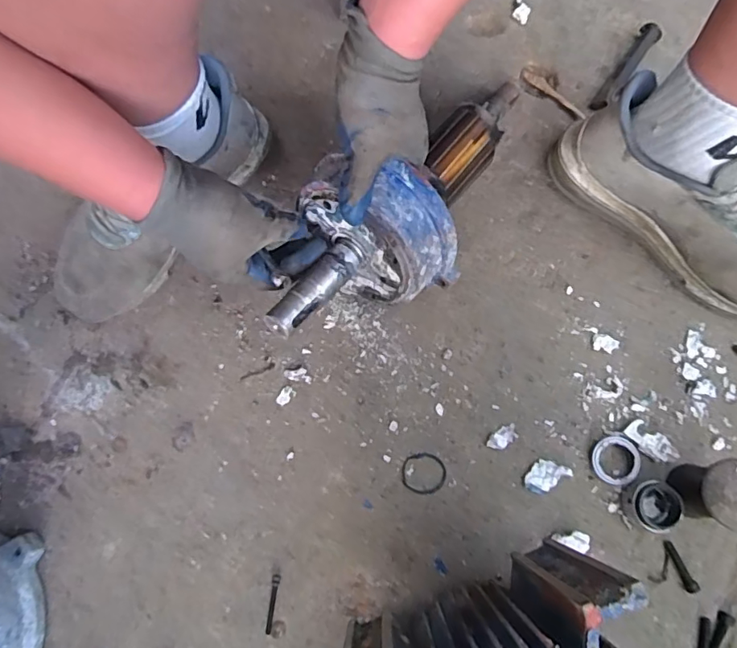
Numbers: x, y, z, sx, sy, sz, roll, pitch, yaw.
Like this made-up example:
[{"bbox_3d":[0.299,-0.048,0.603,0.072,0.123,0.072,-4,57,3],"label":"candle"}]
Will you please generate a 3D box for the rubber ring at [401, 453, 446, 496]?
[{"bbox_3d":[0.056,0.151,0.521,0.044,0.004,0.041,0,76,0],"label":"rubber ring"}]

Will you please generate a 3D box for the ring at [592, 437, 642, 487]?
[{"bbox_3d":[0.243,0.133,0.504,0.044,0.010,0.045,0,76,0],"label":"ring"}]

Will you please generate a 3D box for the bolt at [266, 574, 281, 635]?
[{"bbox_3d":[-0.089,0.260,0.475,0.007,0.004,0.049,6,74,2],"label":"bolt"}]

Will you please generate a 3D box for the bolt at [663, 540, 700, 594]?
[{"bbox_3d":[0.290,0.227,0.479,0.012,0.011,0.045,-23,75,-6],"label":"bolt"}]

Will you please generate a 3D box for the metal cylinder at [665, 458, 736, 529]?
[{"bbox_3d":[0.315,0.152,0.469,0.055,0.071,0.054,-18,77,-5],"label":"metal cylinder"}]

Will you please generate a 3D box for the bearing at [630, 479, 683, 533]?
[{"bbox_3d":[0.271,0.174,0.491,0.039,0.030,0.045,0,76,-1],"label":"bearing"}]

